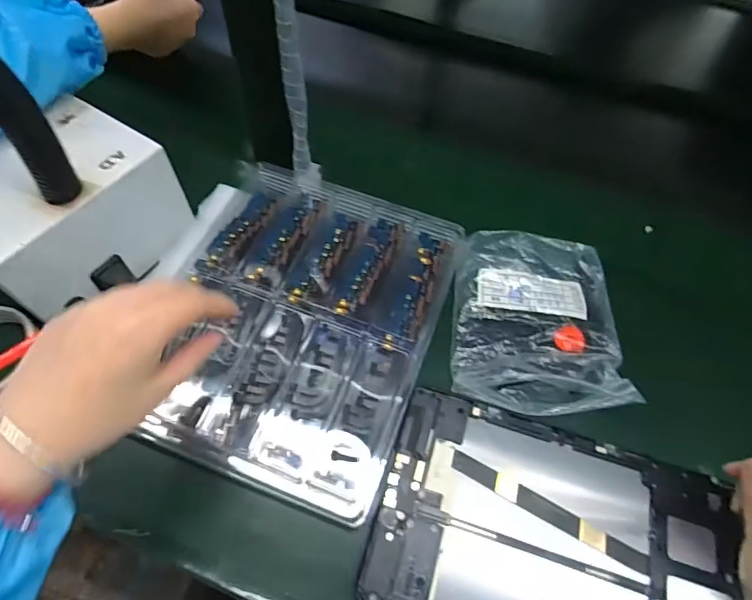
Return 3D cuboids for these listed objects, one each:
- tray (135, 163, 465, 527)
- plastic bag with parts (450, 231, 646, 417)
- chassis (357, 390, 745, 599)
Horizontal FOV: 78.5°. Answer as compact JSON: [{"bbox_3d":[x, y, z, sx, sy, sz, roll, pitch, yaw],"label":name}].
[{"bbox_3d":[-0.058,0.008,0.387,0.209,0.019,0.270,20,59,9],"label":"tray"},{"bbox_3d":[0.142,0.013,0.412,0.140,0.030,0.172,7,58,1],"label":"plastic bag with parts"},{"bbox_3d":[0.120,0.159,0.313,0.233,0.016,0.146,16,58,7],"label":"chassis"}]

